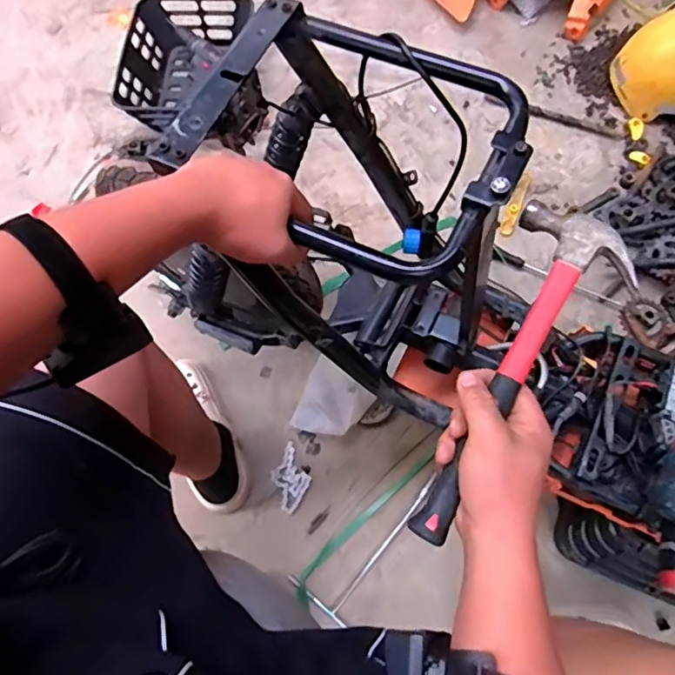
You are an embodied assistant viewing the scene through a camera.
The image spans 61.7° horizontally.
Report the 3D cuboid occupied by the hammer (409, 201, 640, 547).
[{"bbox_3d":[0.131,0.029,0.438,0.094,0.020,0.279,29,87,13],"label":"hammer"}]

